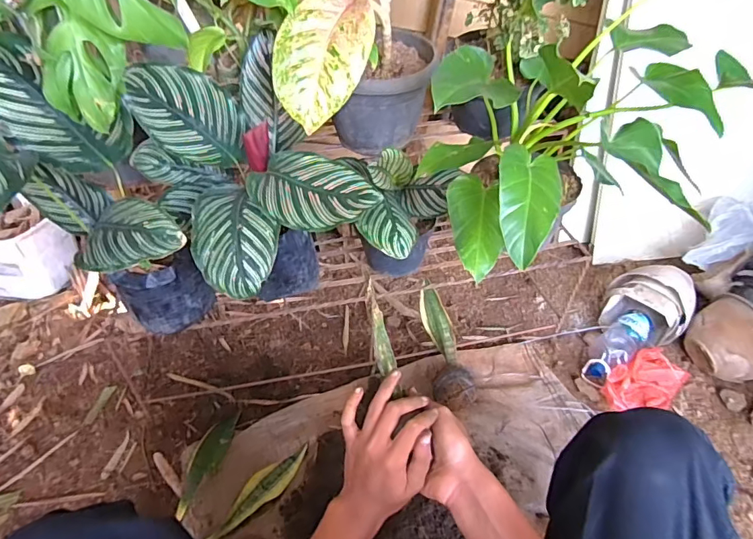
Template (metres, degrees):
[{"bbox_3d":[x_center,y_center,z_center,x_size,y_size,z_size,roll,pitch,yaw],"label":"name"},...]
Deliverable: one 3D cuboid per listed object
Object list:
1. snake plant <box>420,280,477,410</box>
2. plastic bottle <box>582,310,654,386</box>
[{"bbox_3d":[0.153,0.170,1.066,0.084,0.074,0.304,-5,58,-12],"label":"snake plant"},{"bbox_3d":[0.590,0.191,1.127,0.226,0.059,0.092,-40,55,-22],"label":"plastic bottle"}]

